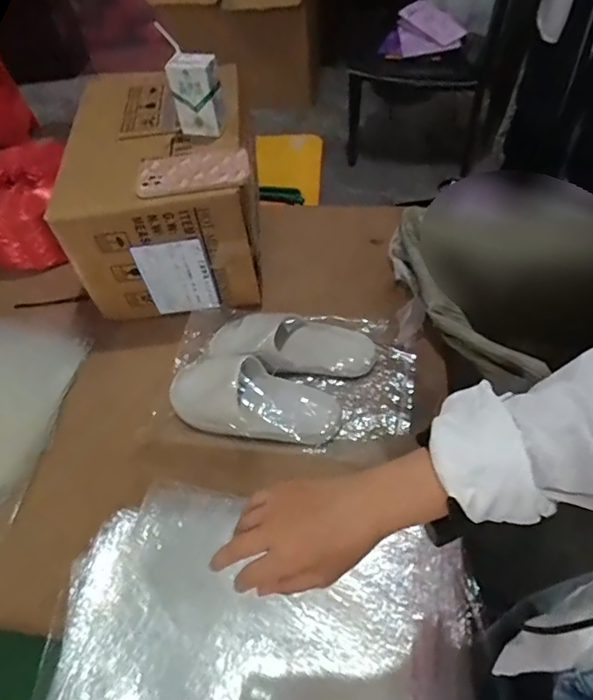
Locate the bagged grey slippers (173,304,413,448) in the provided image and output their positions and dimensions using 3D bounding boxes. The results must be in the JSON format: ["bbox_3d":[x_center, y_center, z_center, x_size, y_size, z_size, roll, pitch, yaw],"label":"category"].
[{"bbox_3d":[-0.018,0.033,0.793,0.375,0.079,0.240,10,53,14],"label":"bagged grey slippers"}]

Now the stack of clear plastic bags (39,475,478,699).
[{"bbox_3d":[-0.046,0.335,0.572,0.476,0.028,0.332,8,53,12],"label":"stack of clear plastic bags"}]

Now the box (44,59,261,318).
[{"bbox_3d":[-0.218,-0.259,0.899,0.299,0.251,0.313,-10,51,-1],"label":"box"}]

